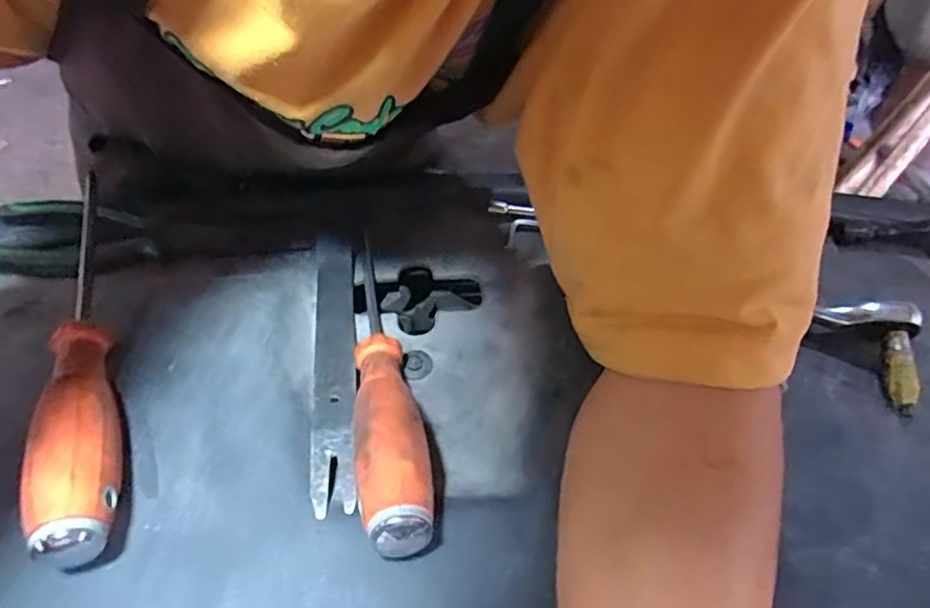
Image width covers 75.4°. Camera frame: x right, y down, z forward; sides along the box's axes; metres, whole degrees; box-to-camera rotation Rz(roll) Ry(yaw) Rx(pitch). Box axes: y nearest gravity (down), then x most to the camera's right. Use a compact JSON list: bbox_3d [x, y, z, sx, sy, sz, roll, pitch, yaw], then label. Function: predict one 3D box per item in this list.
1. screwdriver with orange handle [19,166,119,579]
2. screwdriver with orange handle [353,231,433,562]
[{"bbox_3d":[-0.193,0.010,0.302,0.031,0.037,0.241,-17,53,-15],"label":"screwdriver with orange handle"},{"bbox_3d":[-0.044,0.029,0.310,0.029,0.026,0.212,-8,34,-8],"label":"screwdriver with orange handle"}]

